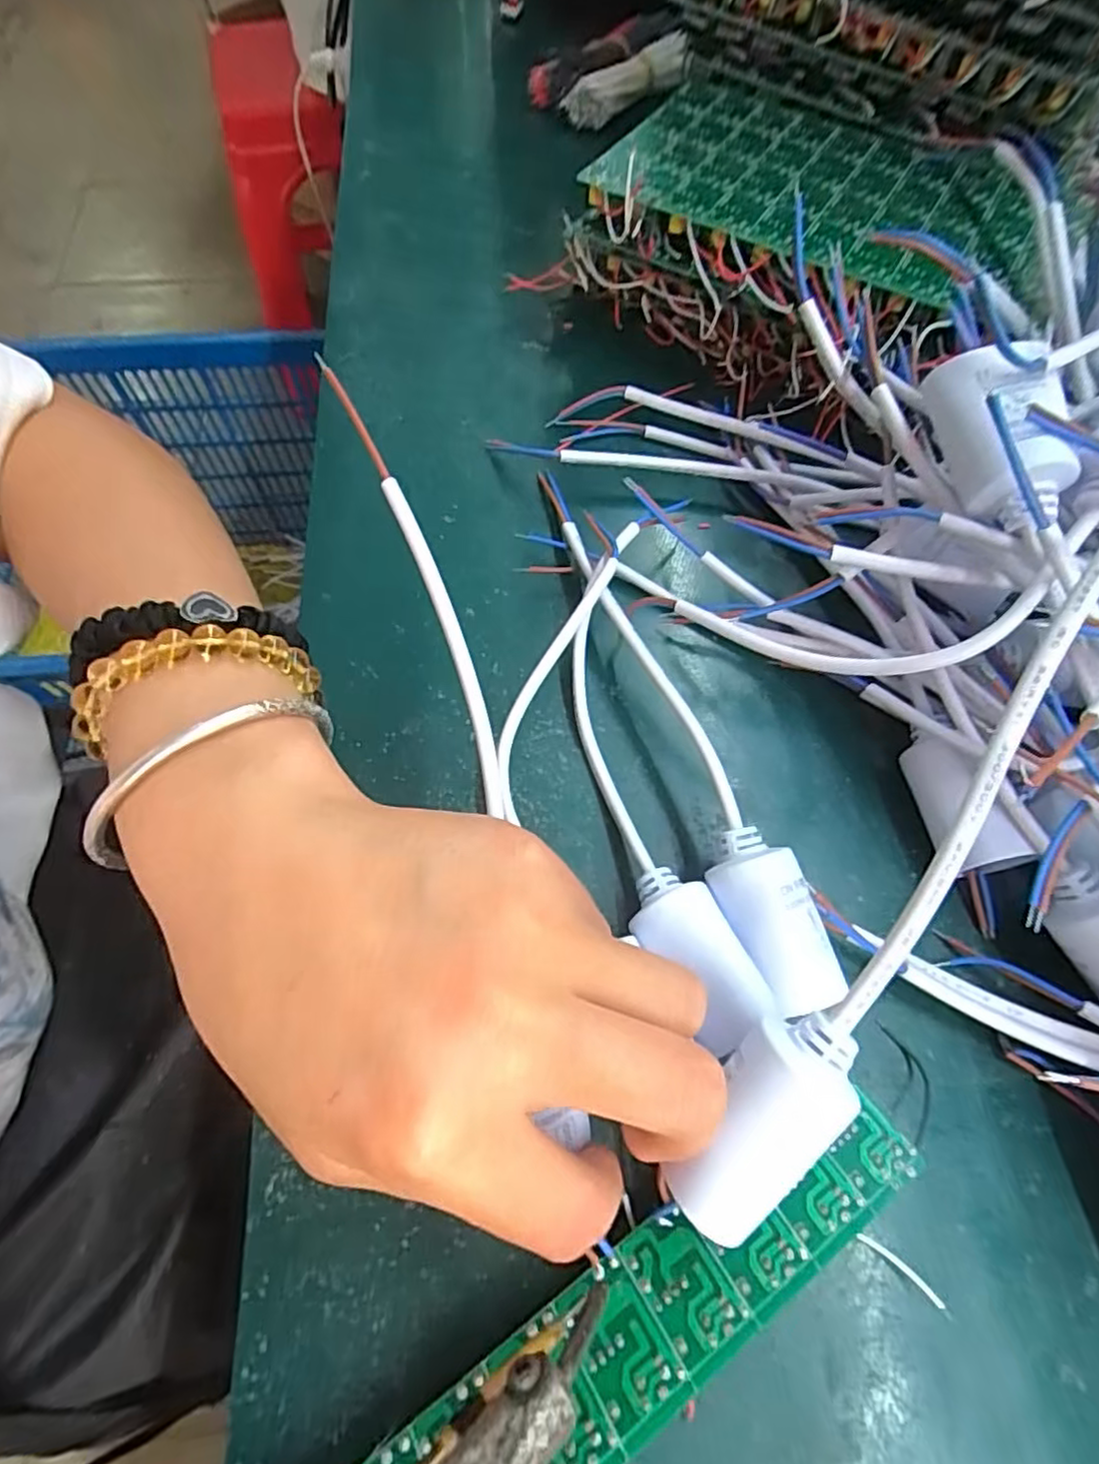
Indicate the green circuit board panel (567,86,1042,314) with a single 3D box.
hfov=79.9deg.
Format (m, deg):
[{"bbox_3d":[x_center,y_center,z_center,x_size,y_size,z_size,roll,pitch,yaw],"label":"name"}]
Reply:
[{"bbox_3d":[0.118,-0.238,0.283,0.179,0.008,0.122,28,65,12],"label":"green circuit board panel"}]

